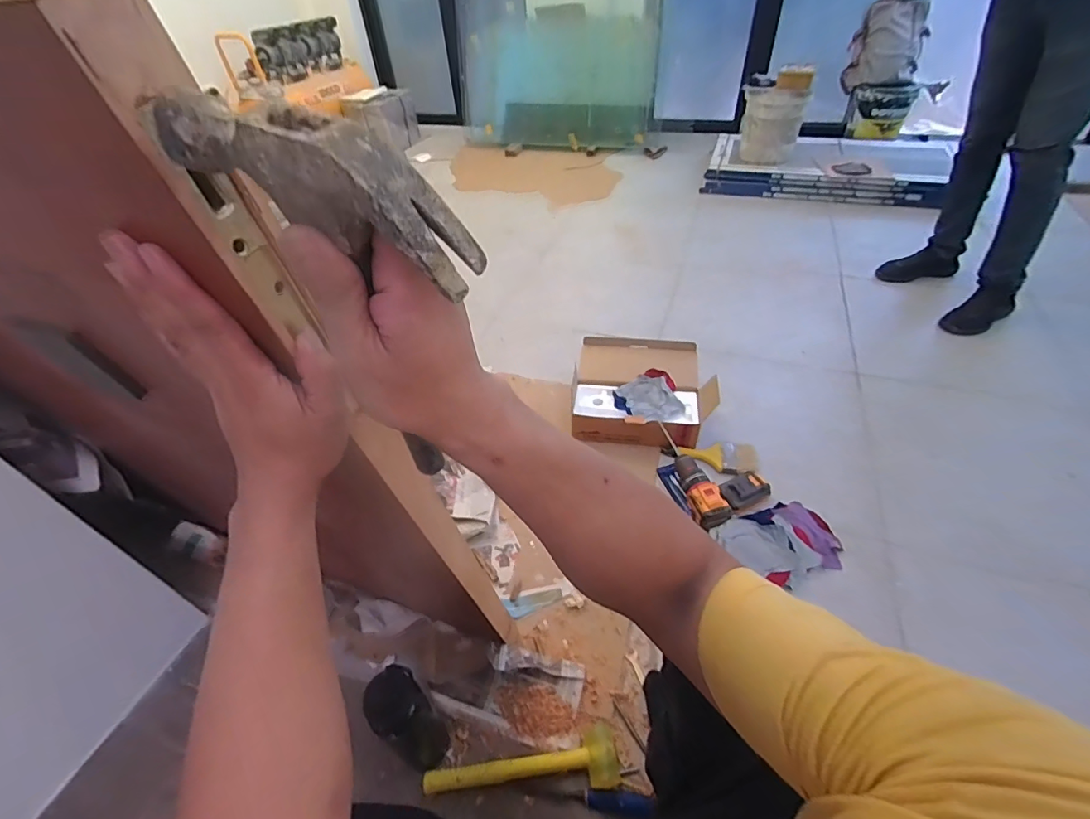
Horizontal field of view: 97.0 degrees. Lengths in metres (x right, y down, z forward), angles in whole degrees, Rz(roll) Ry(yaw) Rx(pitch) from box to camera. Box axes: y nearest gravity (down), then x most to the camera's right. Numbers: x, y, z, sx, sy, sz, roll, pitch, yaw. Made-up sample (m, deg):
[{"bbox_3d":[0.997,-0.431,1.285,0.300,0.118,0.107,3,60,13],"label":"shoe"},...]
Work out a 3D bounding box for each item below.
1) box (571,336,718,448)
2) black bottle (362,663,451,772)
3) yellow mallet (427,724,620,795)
[{"bbox_3d":[0.268,-0.052,1.335,0.377,0.129,0.303,7,45,11],"label":"box"},{"bbox_3d":[-0.210,0.493,0.760,0.075,0.245,0.082,-28,49,-23],"label":"black bottle"},{"bbox_3d":[-0.037,0.595,0.781,0.316,0.046,0.081,-9,45,-6],"label":"yellow mallet"}]

